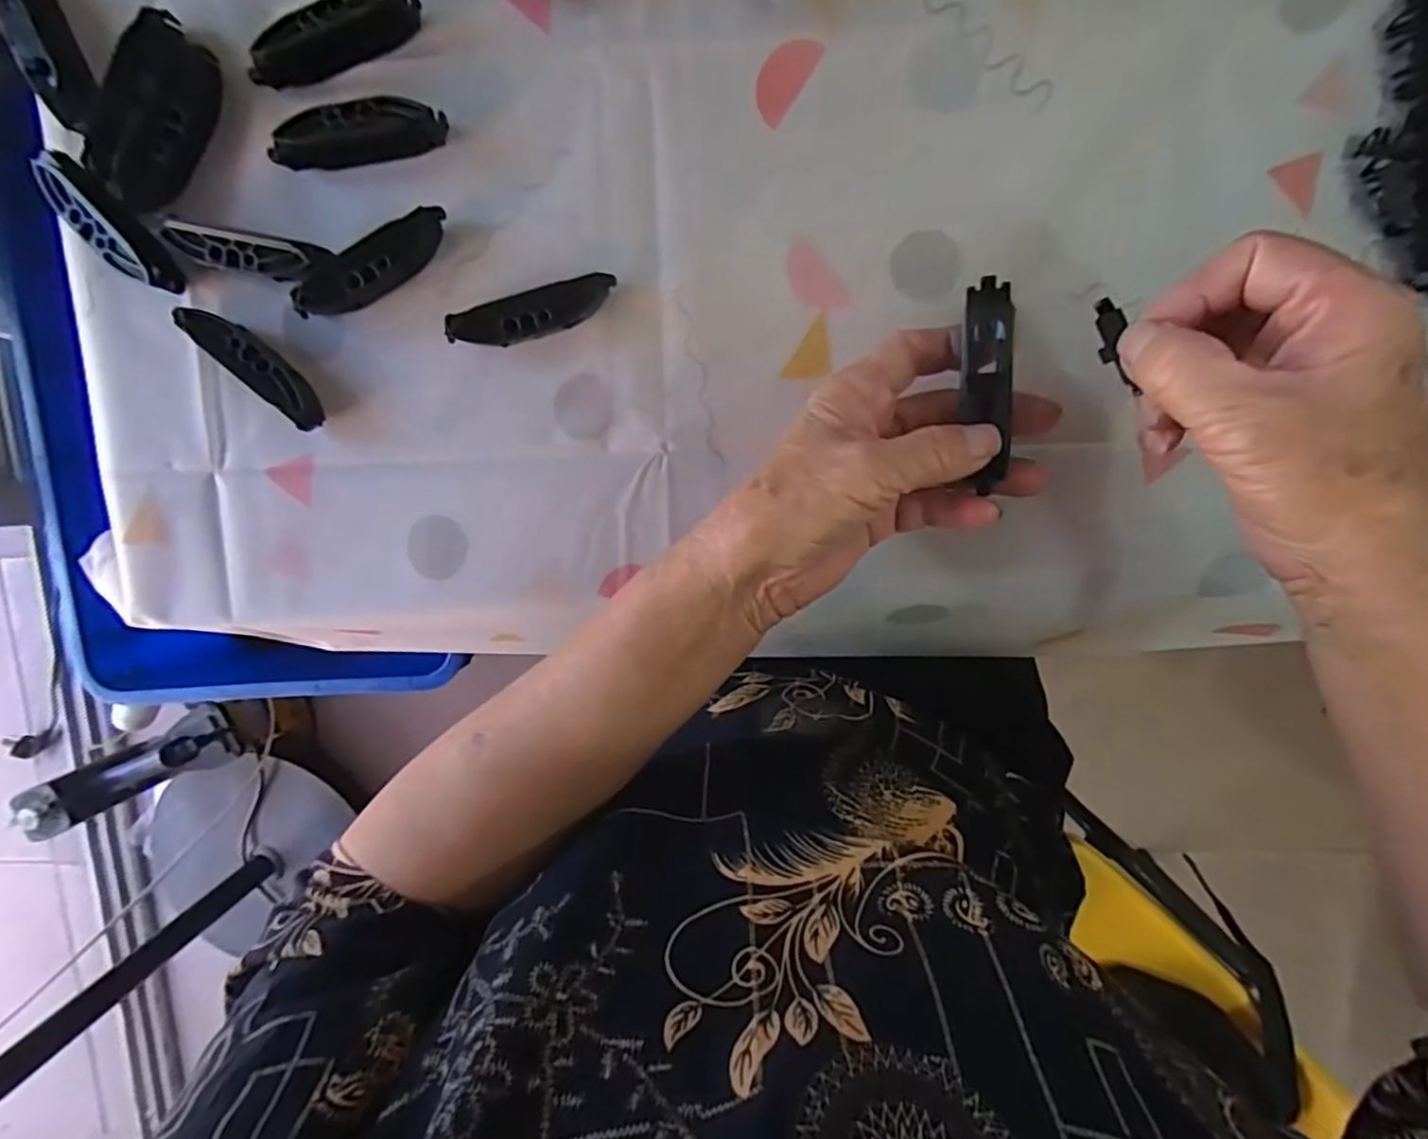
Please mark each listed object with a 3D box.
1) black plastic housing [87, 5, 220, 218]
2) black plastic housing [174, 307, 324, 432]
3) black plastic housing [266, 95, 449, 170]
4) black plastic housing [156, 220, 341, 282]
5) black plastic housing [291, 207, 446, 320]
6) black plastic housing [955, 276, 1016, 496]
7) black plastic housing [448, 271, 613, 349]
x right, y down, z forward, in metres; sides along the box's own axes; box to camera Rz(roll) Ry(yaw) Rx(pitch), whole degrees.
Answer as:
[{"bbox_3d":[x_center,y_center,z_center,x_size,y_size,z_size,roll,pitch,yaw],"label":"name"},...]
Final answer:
[{"bbox_3d":[-0.259,-0.210,0.301,0.041,0.016,0.081,29,98,-2],"label":"black plastic housing"},{"bbox_3d":[-0.220,-0.099,0.312,0.076,0.017,0.018,42,97,-3],"label":"black plastic housing"},{"bbox_3d":[-0.163,-0.201,0.295,0.079,0.012,0.025,-5,97,3],"label":"black plastic housing"},{"bbox_3d":[-0.219,-0.149,0.307,0.080,0.015,0.018,11,98,1],"label":"black plastic housing"},{"bbox_3d":[-0.160,-0.141,0.305,0.079,0.017,0.022,-25,96,6],"label":"black plastic housing"},{"bbox_3d":[0.109,-0.073,0.259,0.022,0.016,0.080,-2,98,5],"label":"black plastic housing"},{"bbox_3d":[-0.086,-0.119,0.306,0.081,0.017,0.018,-14,97,4],"label":"black plastic housing"}]

